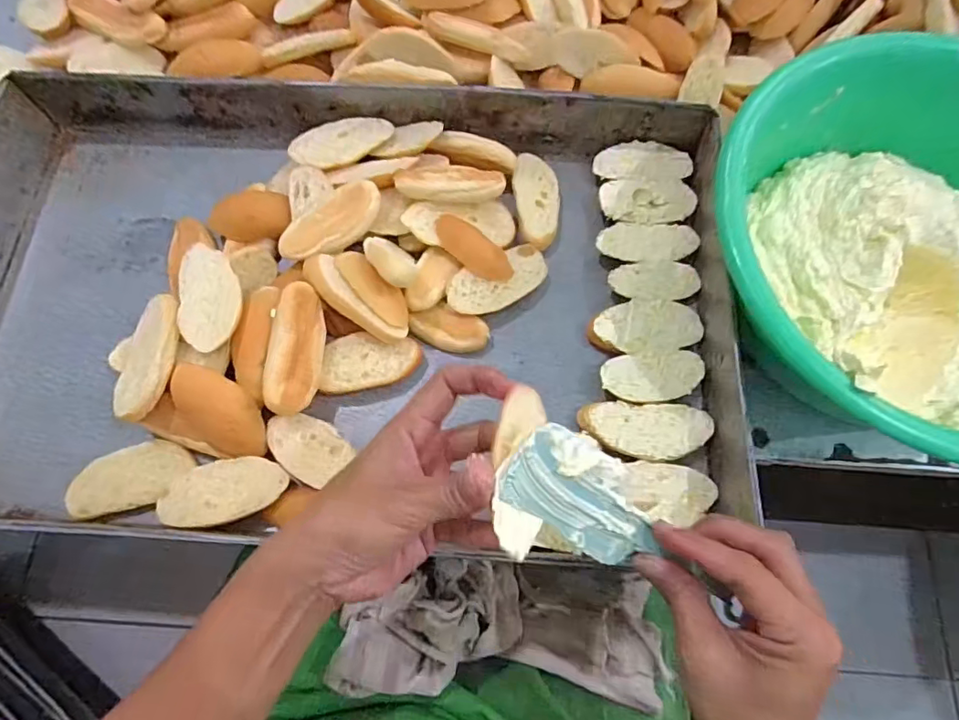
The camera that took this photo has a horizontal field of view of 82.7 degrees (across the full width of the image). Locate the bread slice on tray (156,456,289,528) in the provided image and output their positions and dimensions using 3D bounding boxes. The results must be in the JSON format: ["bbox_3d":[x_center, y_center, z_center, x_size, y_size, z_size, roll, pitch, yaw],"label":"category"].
[{"bbox_3d":[-0.181,0.092,0.385,0.086,0.010,0.043,-10,72,-3],"label":"bread slice on tray"}]

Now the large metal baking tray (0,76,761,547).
[{"bbox_3d":[-0.106,-0.052,0.430,0.599,0.063,0.357,2,72,0],"label":"large metal baking tray"}]

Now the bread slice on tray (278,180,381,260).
[{"bbox_3d":[-0.117,-0.108,0.434,0.087,0.021,0.039,-36,75,-11],"label":"bread slice on tray"}]

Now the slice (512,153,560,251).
[{"bbox_3d":[0.051,-0.138,0.469,0.037,0.011,0.085,-8,72,-3],"label":"slice"}]

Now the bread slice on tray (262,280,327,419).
[{"bbox_3d":[-0.135,-0.007,0.404,0.033,0.036,0.093,8,72,3],"label":"bread slice on tray"}]

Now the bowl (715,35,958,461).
[{"bbox_3d":[0.309,-0.074,0.395,0.296,0.099,0.290,0,72,0],"label":"bowl"}]

